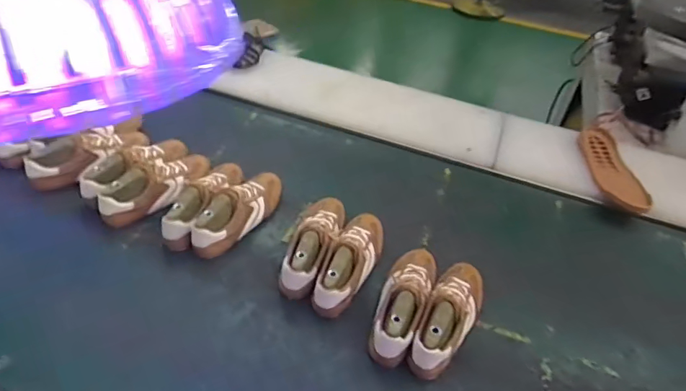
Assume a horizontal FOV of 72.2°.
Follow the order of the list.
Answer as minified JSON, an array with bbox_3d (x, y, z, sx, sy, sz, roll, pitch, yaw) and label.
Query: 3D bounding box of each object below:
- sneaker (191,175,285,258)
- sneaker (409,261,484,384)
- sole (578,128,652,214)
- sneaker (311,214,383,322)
[{"bbox_3d":[-0.204,0.028,0.950,0.077,0.094,0.243,21,45,16],"label":"sneaker"},{"bbox_3d":[0.190,0.200,0.811,0.085,0.082,0.243,22,45,16],"label":"sneaker"},{"bbox_3d":[0.636,-0.067,1.124,0.097,0.040,0.286,3,43,-4],"label":"sole"},{"bbox_3d":[0.015,0.116,0.882,0.082,0.094,0.243,18,44,12],"label":"sneaker"}]

